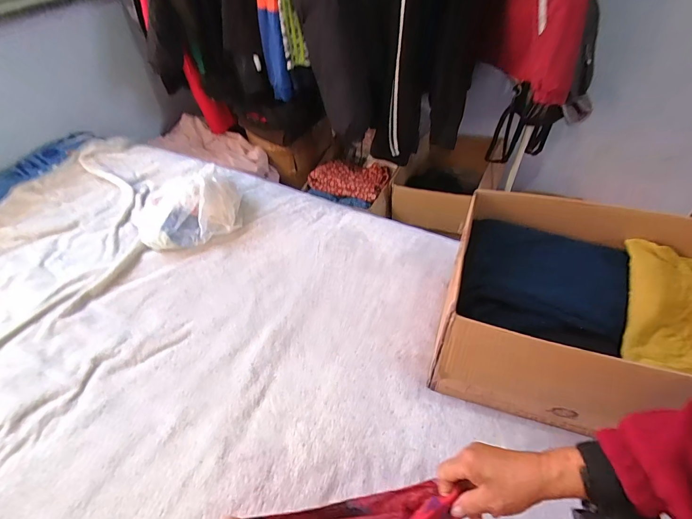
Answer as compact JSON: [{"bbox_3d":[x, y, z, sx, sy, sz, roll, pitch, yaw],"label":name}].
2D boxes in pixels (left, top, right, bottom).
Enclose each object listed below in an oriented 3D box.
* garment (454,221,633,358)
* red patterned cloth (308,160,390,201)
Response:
[{"bbox_3d":[0.305,0.031,0.571,0.237,0.030,0.197,12,49,14],"label":"garment"},{"bbox_3d":[0.027,-0.333,1.463,0.288,0.068,0.247,17,50,18],"label":"red patterned cloth"}]

